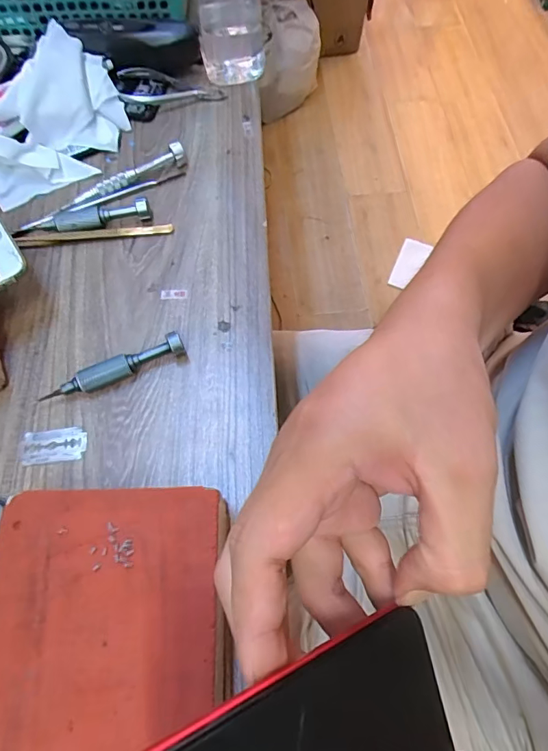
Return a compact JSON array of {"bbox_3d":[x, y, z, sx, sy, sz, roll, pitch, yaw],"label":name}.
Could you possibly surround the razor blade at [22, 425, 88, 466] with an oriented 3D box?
[{"bbox_3d":[-0.143,0.045,0.292,0.041,0.004,0.022,-8,66,-4],"label":"razor blade"}]

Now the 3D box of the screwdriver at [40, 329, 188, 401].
[{"bbox_3d":[-0.108,-0.003,0.304,0.096,0.017,0.015,-23,68,-10],"label":"screwdriver"}]

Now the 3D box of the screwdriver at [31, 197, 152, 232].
[{"bbox_3d":[-0.145,-0.128,0.359,0.090,0.018,0.018,-11,66,-5],"label":"screwdriver"}]

